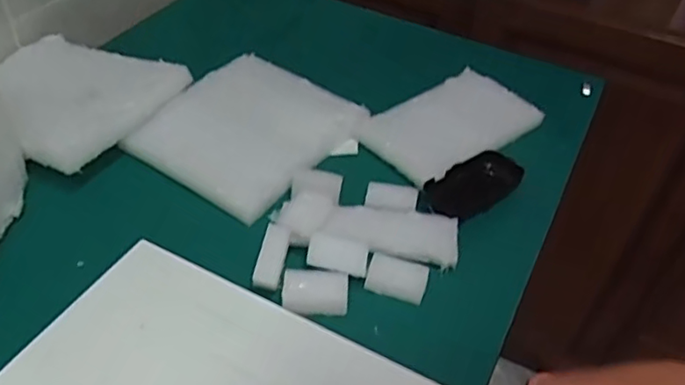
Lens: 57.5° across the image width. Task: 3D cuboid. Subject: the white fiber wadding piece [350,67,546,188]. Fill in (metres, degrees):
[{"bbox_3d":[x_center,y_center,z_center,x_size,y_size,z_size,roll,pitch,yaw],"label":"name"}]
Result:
[{"bbox_3d":[0.125,-0.078,0.702,0.189,0.022,0.113,-28,52,-29],"label":"white fiber wadding piece"}]

